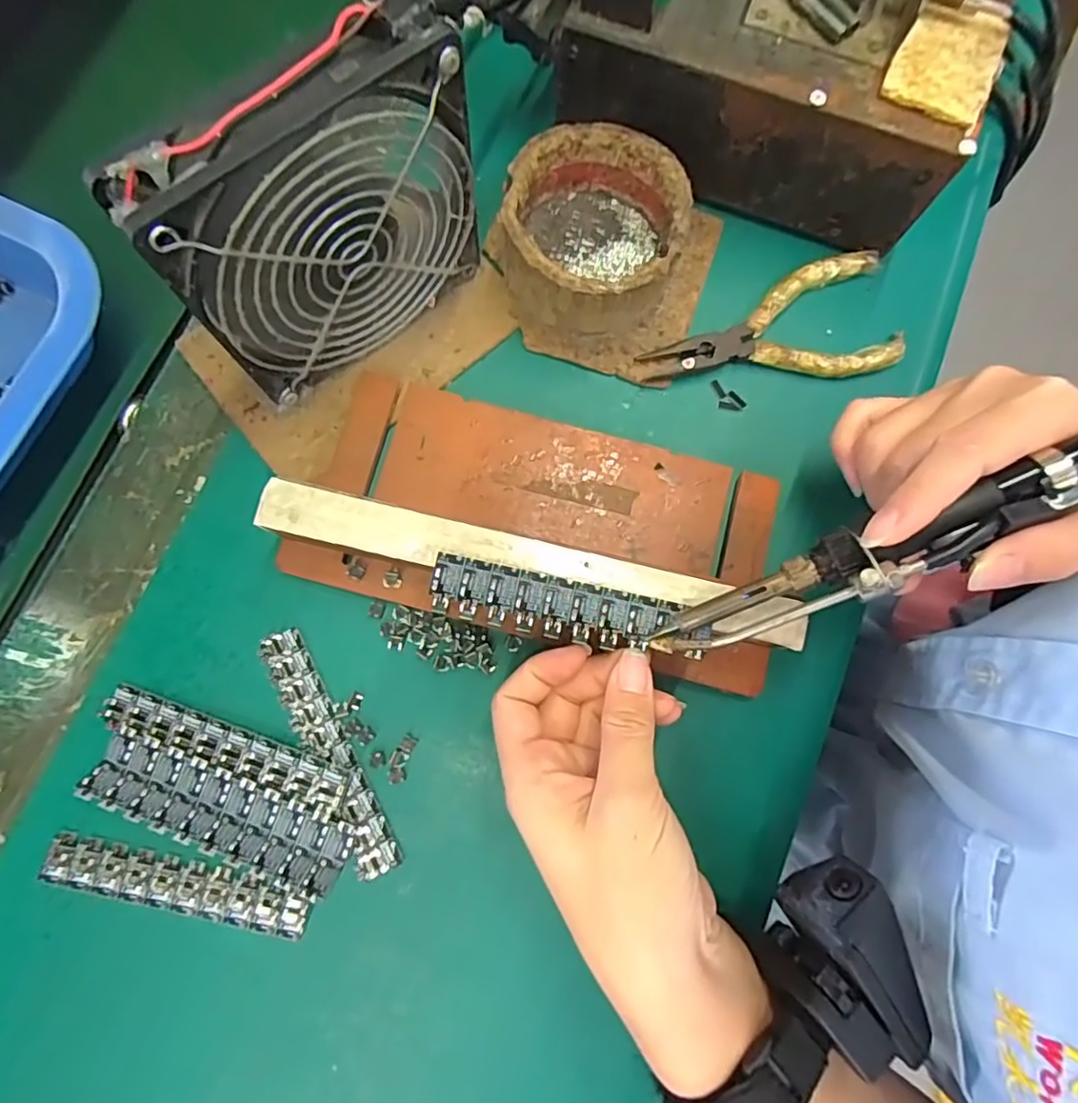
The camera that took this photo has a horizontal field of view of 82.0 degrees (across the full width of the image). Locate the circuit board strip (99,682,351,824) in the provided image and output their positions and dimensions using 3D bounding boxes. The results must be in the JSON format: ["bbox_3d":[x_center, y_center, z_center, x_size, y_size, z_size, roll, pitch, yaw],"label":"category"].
[{"bbox_3d":[-0.133,0.083,0.260,0.109,0.004,0.021,19,64,6],"label":"circuit board strip"}]

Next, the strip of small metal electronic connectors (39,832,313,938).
[{"bbox_3d":[-0.146,0.134,0.250,0.107,0.008,0.022,12,79,2],"label":"strip of small metal electronic connectors"}]

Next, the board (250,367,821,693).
[{"bbox_3d":[0.005,-0.013,0.265,0.220,0.040,0.102,15,79,3],"label":"board"}]

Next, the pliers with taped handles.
[{"bbox_3d":[0.115,-0.102,0.303,0.131,0.009,0.058,-21,80,-4],"label":"pliers with taped handles"}]

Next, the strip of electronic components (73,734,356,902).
[{"bbox_3d":[-0.131,0.107,0.253,0.108,0.012,0.029,20,79,4],"label":"strip of electronic components"}]

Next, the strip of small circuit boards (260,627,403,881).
[{"bbox_3d":[-0.090,0.084,0.262,0.018,0.004,0.109,-28,80,-6],"label":"strip of small circuit boards"}]

